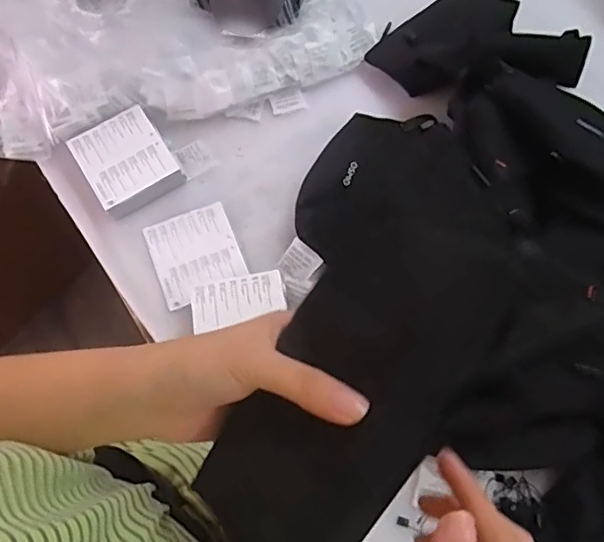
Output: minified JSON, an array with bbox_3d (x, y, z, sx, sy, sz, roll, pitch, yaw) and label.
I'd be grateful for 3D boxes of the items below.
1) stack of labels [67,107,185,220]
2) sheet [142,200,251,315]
[{"bbox_3d":[-0.194,-0.121,0.625,0.095,0.031,0.101,-30,72,-10],"label":"stack of labels"},{"bbox_3d":[-0.114,-0.019,0.598,0.088,0.007,0.100,-22,71,-7],"label":"sheet"}]

